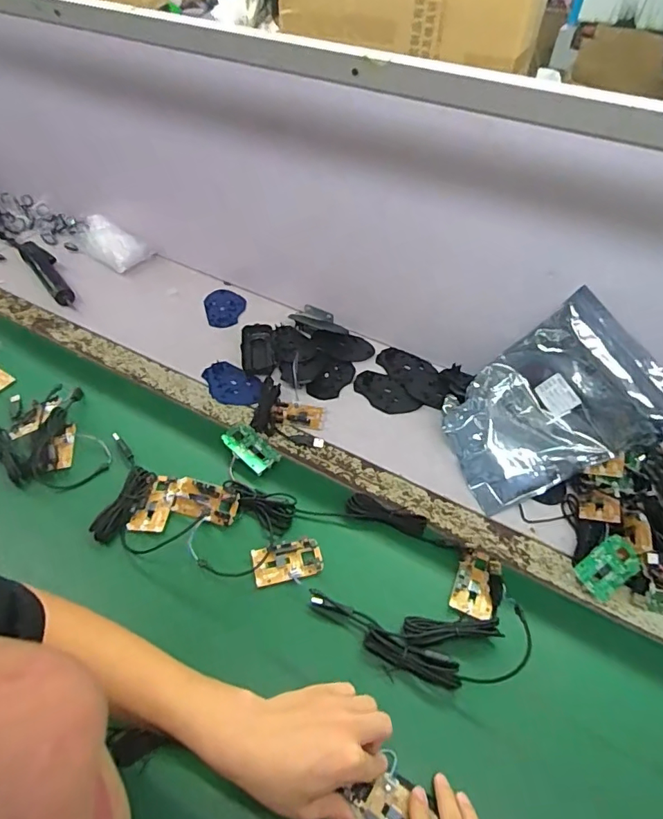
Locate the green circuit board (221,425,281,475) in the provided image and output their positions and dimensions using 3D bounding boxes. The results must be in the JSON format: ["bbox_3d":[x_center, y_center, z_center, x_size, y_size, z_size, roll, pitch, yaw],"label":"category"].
[{"bbox_3d":[-0.108,0.051,0.655,0.076,0.016,0.045,36,56,23],"label":"green circuit board"}]

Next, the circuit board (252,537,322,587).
[{"bbox_3d":[-0.051,0.175,0.559,0.078,0.015,0.043,-10,52,-13],"label":"circuit board"}]

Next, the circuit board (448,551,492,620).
[{"bbox_3d":[0.161,0.193,0.548,0.043,0.009,0.079,19,51,10],"label":"circuit board"}]

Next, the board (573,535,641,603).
[{"bbox_3d":[0.315,0.179,0.553,0.075,0.012,0.045,-31,73,-18],"label":"board"}]

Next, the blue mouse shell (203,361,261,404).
[{"bbox_3d":[-0.157,-0.038,0.762,0.104,0.008,0.065,33,55,21],"label":"blue mouse shell"}]

